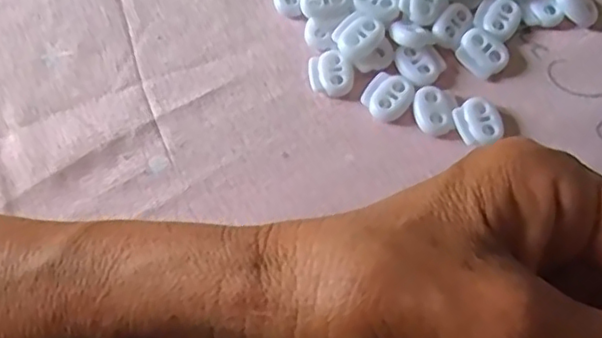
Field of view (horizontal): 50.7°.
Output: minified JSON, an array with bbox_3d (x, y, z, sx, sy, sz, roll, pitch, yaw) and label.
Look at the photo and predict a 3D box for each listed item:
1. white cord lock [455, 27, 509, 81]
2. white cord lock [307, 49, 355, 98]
[{"bbox_3d":[0.080,-0.051,0.277,0.019,0.006,0.021,-40,71,-13],"label":"white cord lock"},{"bbox_3d":[0.013,-0.042,0.276,0.019,0.006,0.021,-12,67,-3],"label":"white cord lock"}]

